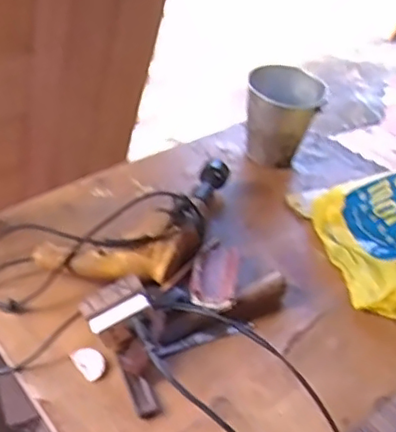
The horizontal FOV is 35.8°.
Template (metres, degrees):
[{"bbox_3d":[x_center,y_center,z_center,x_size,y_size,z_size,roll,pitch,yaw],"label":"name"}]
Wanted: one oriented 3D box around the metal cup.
[{"bbox_3d":[0.154,-0.175,1.148,0.139,0.153,0.139,4,42,-4],"label":"metal cup"}]

